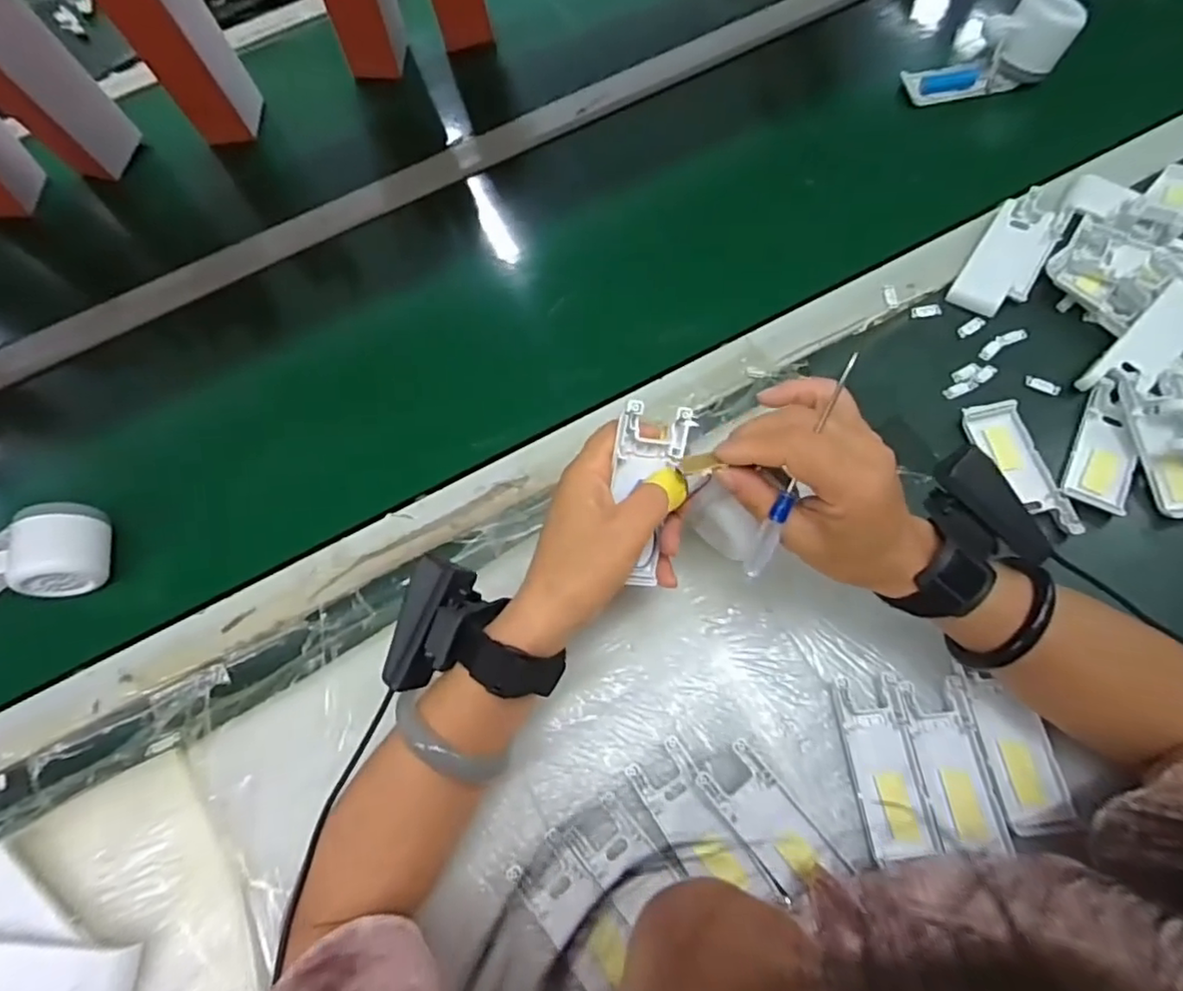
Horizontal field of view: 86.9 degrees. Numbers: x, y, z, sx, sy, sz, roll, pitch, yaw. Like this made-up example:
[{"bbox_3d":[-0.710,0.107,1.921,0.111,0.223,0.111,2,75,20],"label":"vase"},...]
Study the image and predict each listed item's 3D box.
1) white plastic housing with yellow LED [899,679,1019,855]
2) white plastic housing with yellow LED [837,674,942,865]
[{"bbox_3d":[0.219,0.162,0.378,0.040,0.007,0.093,-5,65,0],"label":"white plastic housing with yellow LED"},{"bbox_3d":[0.179,0.163,0.380,0.038,0.004,0.099,-5,65,0],"label":"white plastic housing with yellow LED"}]

